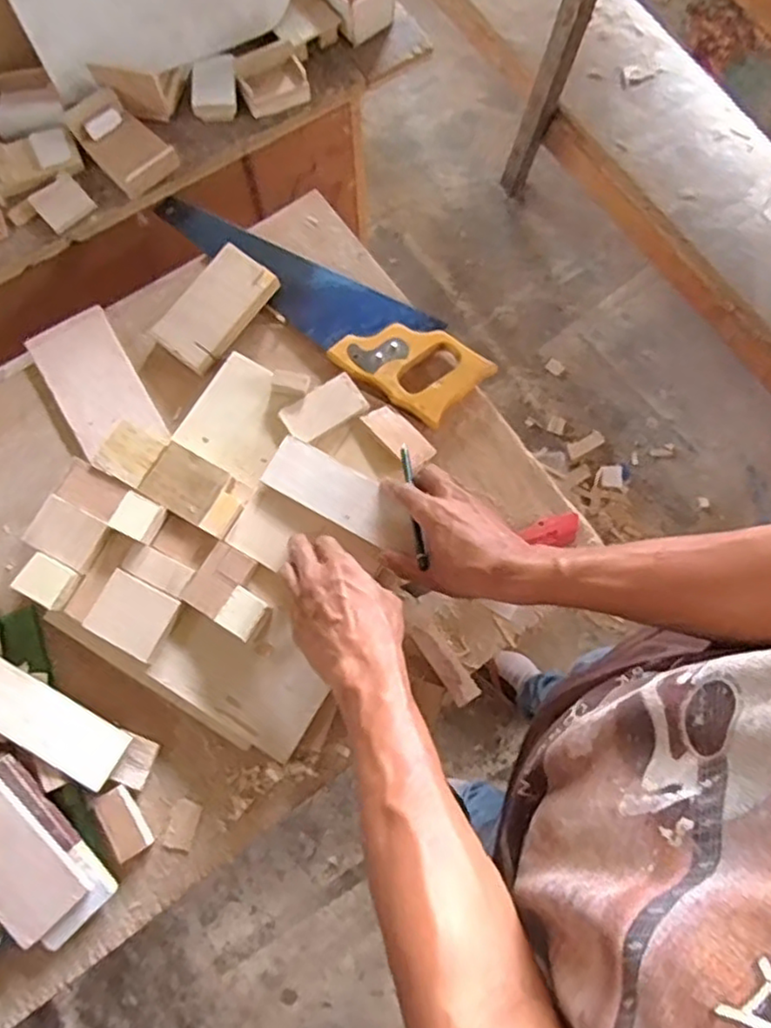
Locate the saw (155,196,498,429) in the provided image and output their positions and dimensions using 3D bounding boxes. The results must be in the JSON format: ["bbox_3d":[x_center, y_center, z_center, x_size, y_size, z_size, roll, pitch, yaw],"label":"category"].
[{"bbox_3d":[-0.073,-0.243,0.720,0.399,0.031,0.101,40,80,9],"label":"saw"}]

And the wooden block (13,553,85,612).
[{"bbox_3d":[-0.305,0.061,0.602,0.042,0.019,0.040,28,77,6],"label":"wooden block"}]

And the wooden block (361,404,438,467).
[{"bbox_3d":[0.015,-0.080,0.668,0.072,0.008,0.043,46,54,13],"label":"wooden block"}]

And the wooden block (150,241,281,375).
[{"bbox_3d":[-0.179,-0.216,0.705,0.072,0.027,0.128,37,79,8],"label":"wooden block"}]

